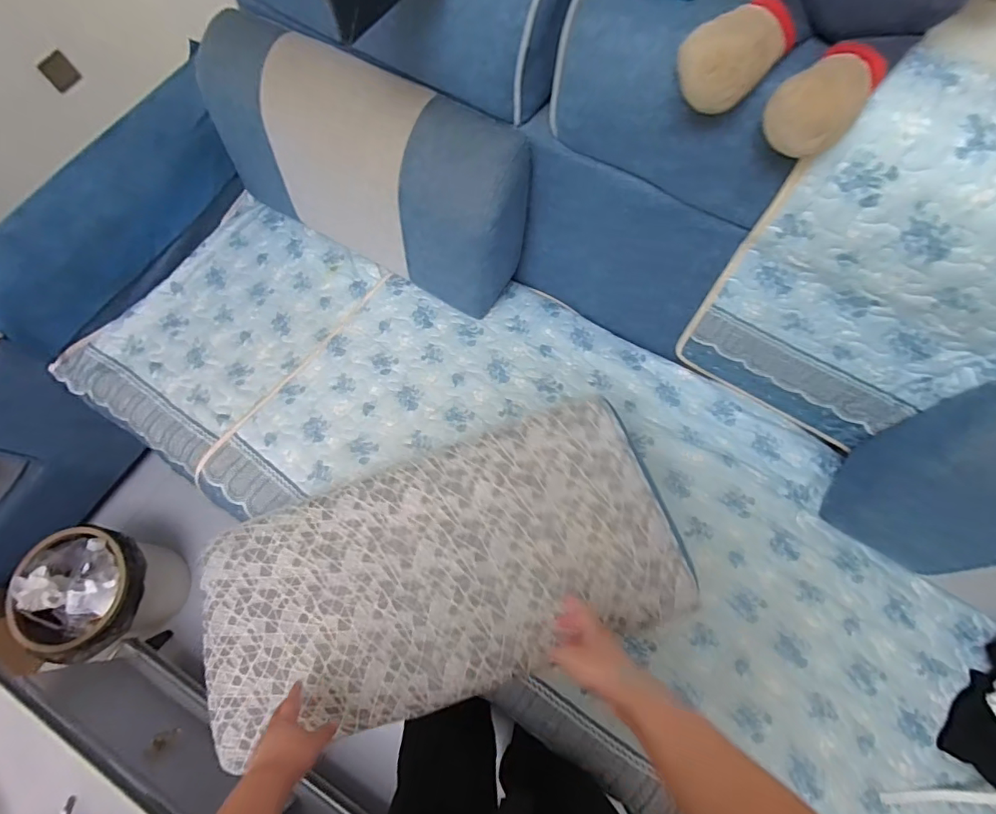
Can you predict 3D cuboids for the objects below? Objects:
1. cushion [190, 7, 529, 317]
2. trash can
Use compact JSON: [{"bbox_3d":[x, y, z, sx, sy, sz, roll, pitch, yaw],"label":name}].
[{"bbox_3d":[-0.278,-0.476,0.986,0.691,0.385,0.182,32,73,10],"label":"cushion"},{"bbox_3d":[-0.898,0.433,1.155,0.250,0.267,0.260,-1,71,-2],"label":"trash can"}]

